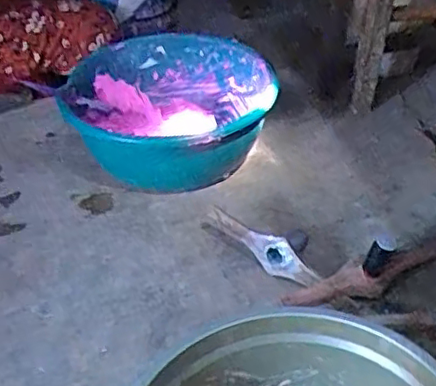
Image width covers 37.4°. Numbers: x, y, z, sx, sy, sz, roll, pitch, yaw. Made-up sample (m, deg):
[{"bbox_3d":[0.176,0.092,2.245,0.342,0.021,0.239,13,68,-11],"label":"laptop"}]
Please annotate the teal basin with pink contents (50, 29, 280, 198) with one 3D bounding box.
[{"bbox_3d":[-0.090,-0.175,1.361,0.427,0.178,0.410,-1,39,1],"label":"teal basin with pink contents"}]

